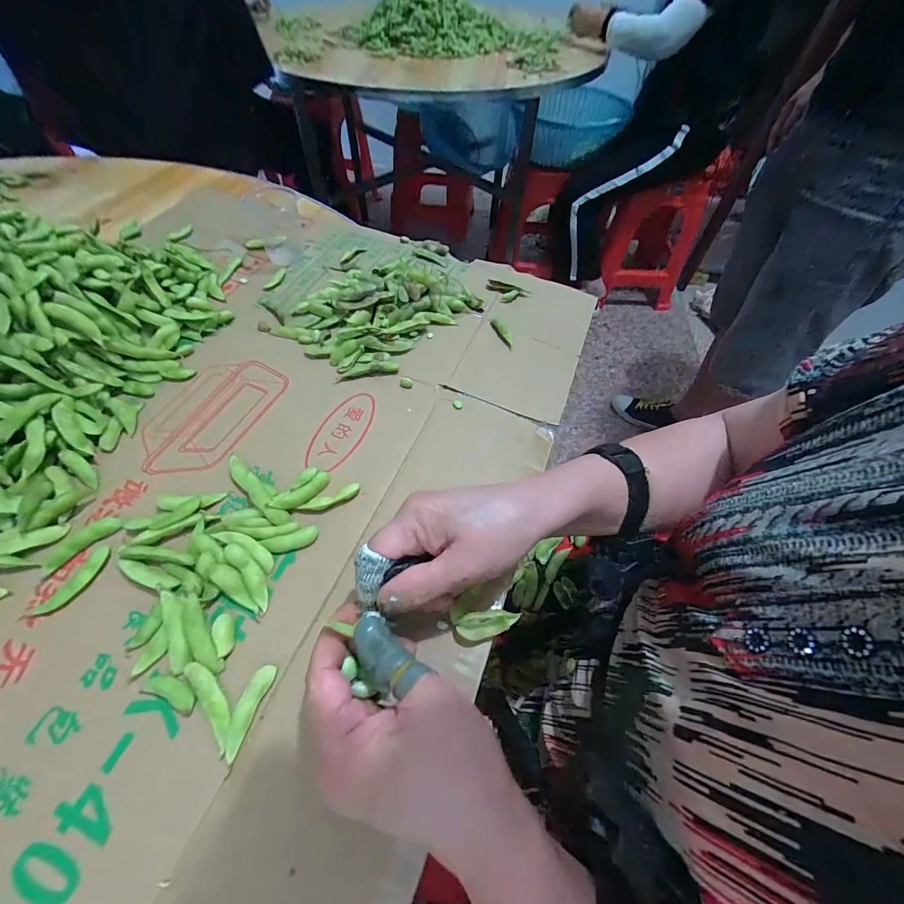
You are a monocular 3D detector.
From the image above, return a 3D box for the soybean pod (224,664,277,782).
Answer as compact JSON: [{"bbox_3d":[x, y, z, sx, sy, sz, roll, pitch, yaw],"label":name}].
[{"bbox_3d":[-0.121,0.155,0.235,0.013,0.011,0.051,17,56,8],"label":"soybean pod"}]

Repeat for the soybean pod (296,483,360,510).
[{"bbox_3d":[-0.096,0.038,0.314,0.048,0.010,0.013,-24,60,-18],"label":"soybean pod"}]

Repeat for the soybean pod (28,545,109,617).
[{"bbox_3d":[-0.257,0.087,0.269,0.014,0.004,0.052,22,57,11],"label":"soybean pod"}]

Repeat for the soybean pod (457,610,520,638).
[{"bbox_3d":[0.025,0.115,0.264,0.043,0.013,0.015,-5,56,-6],"label":"soybean pod"}]

